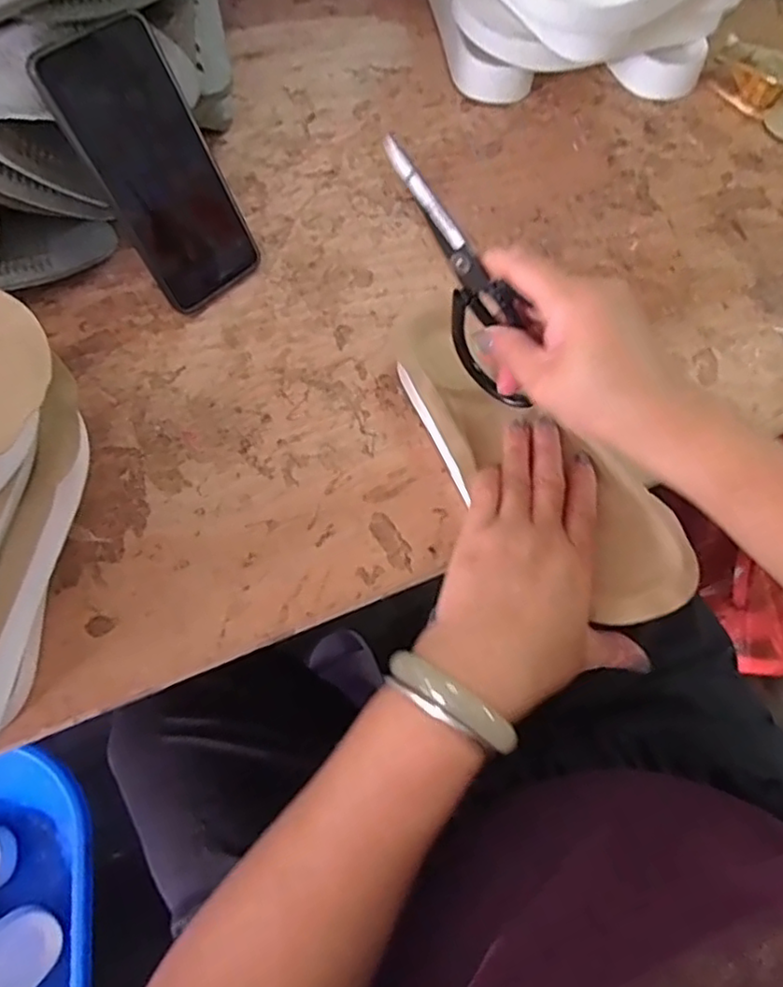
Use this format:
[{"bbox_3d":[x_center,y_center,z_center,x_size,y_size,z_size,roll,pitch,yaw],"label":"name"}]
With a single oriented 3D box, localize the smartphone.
[{"bbox_3d":[-0.148,-0.206,0.418,0.077,0.162,0.006,-42,43,-19],"label":"smartphone"}]

